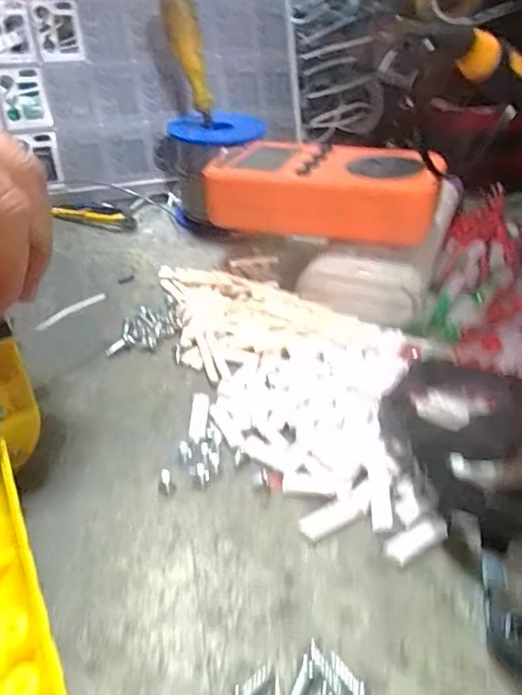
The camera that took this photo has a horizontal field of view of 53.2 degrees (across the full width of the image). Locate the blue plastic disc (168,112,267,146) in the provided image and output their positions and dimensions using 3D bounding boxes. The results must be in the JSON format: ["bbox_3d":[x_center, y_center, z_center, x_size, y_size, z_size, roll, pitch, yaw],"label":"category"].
[{"bbox_3d":[-0.030,-0.149,0.353,0.062,0.010,0.067,-5,37,-5],"label":"blue plastic disc"}]

